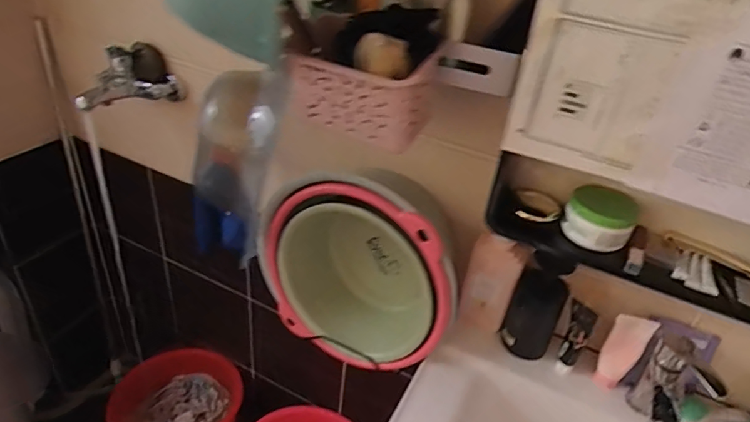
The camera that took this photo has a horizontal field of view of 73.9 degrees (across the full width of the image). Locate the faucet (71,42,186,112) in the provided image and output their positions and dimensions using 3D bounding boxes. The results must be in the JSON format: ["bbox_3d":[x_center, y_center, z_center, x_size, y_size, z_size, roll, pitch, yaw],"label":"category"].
[{"bbox_3d":[-0.532,-0.295,1.090,0.211,0.112,0.106,-9,36,-23],"label":"faucet"}]

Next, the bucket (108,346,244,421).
[{"bbox_3d":[-0.581,0.629,1.503,0.329,0.271,0.342,5,33,-3],"label":"bucket"}]

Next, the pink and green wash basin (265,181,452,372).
[{"bbox_3d":[-0.030,0.123,0.946,0.355,0.365,0.162,16,34,14],"label":"pink and green wash basin"}]

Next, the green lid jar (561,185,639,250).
[{"bbox_3d":[0.329,0.005,0.732,0.101,0.065,0.095,22,36,23],"label":"green lid jar"}]

